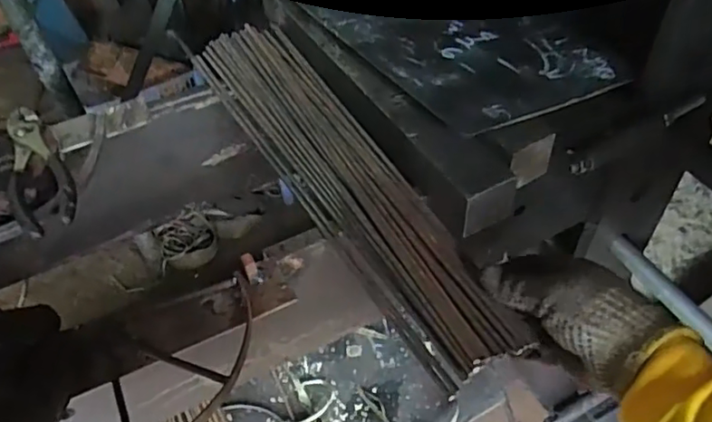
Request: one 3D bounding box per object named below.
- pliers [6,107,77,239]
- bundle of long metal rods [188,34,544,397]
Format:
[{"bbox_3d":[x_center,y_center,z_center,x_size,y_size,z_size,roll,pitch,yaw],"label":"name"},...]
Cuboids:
[{"bbox_3d":[-0.312,-0.041,0.560,0.053,0.015,0.189,-30,52,-20],"label":"pliers"},{"bbox_3d":[-0.021,-0.048,0.557,0.100,0.028,0.484,-25,52,-16],"label":"bundle of long metal rods"}]

